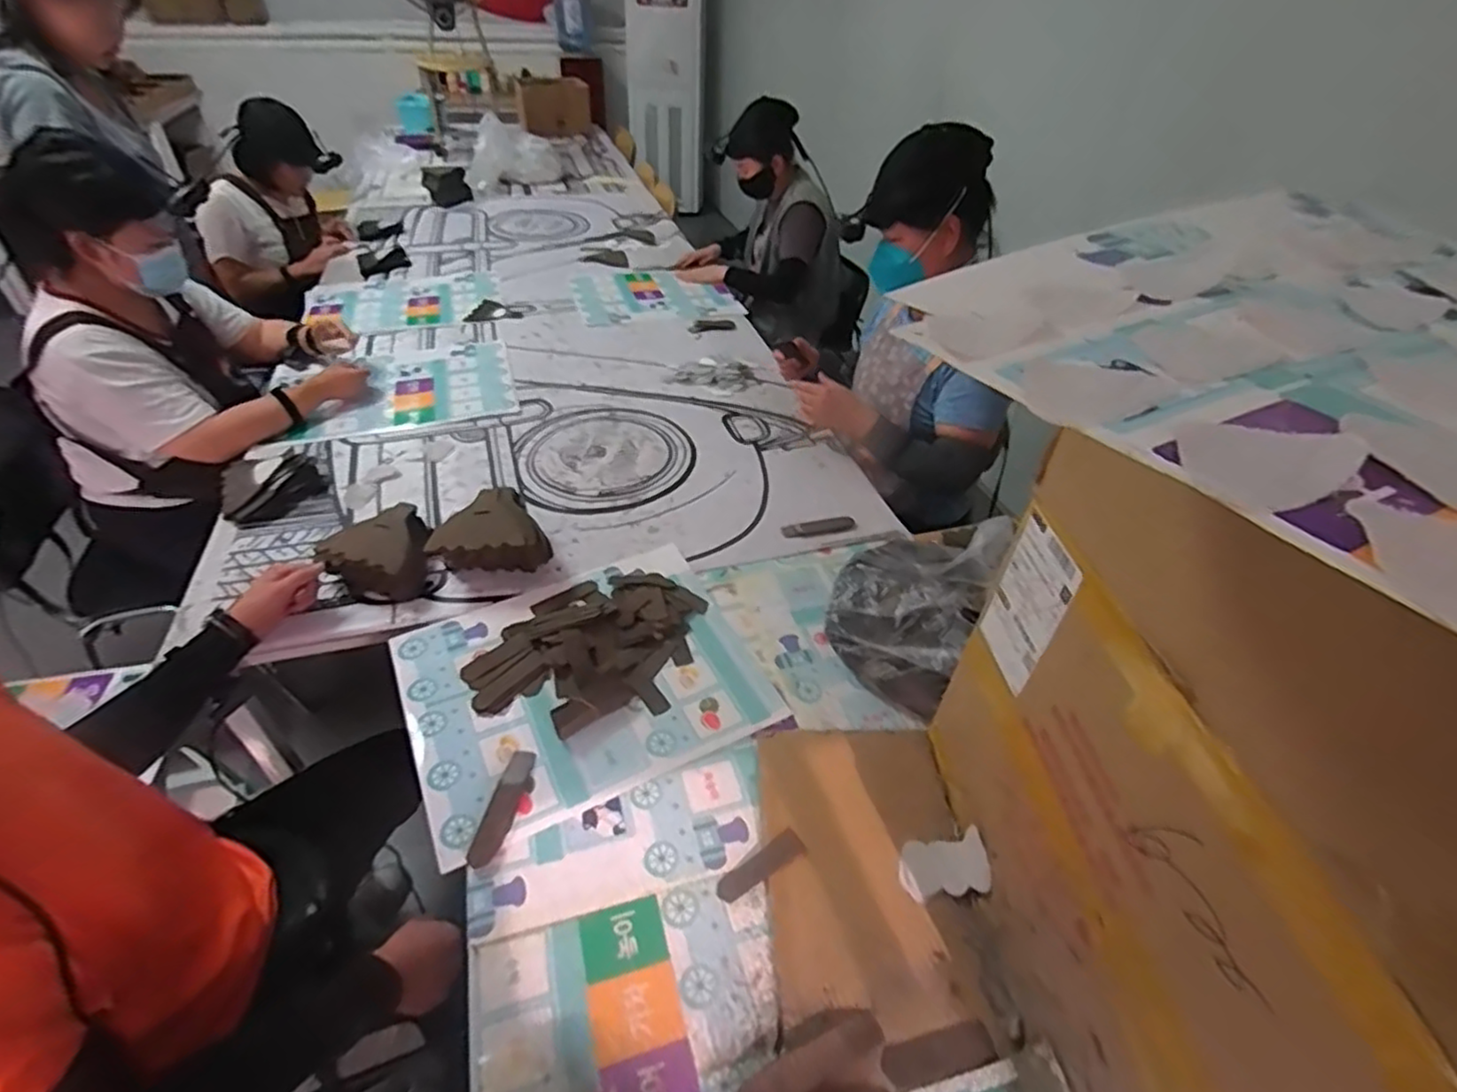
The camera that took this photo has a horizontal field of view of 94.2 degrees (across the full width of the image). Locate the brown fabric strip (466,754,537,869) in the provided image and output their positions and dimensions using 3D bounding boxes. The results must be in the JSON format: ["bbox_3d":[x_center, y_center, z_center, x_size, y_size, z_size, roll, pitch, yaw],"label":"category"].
[{"bbox_3d":[-0.260,0.301,0.787,0.032,0.009,0.139,7,42,6],"label":"brown fabric strip"}]

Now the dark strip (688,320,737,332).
[{"bbox_3d":[-0.044,-0.582,1.797,0.125,0.005,0.067,-7,43,-8],"label":"dark strip"}]

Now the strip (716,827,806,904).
[{"bbox_3d":[0.035,0.353,0.745,0.105,0.004,0.030,-29,49,-22],"label":"strip"}]

